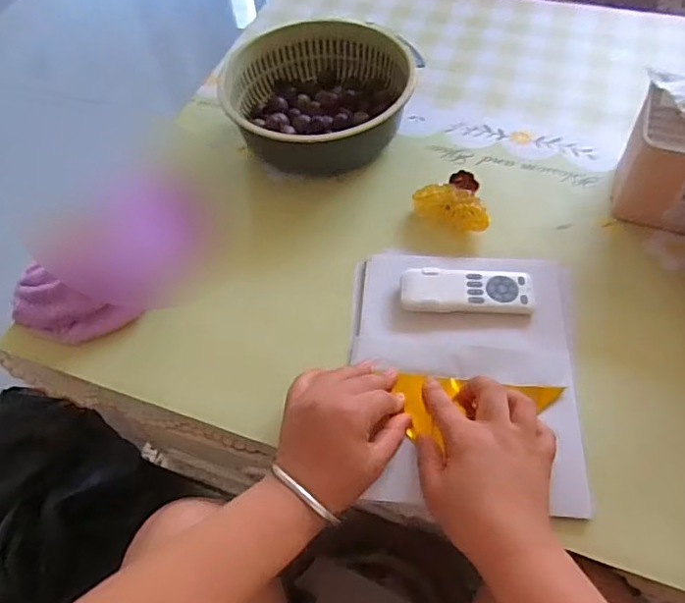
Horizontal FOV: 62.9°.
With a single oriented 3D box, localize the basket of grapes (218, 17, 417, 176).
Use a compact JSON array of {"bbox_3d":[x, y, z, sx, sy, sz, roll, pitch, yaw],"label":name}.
[{"bbox_3d":[-0.026,-0.256,0.693,0.231,0.079,0.196,-9,56,-2],"label":"basket of grapes"}]

